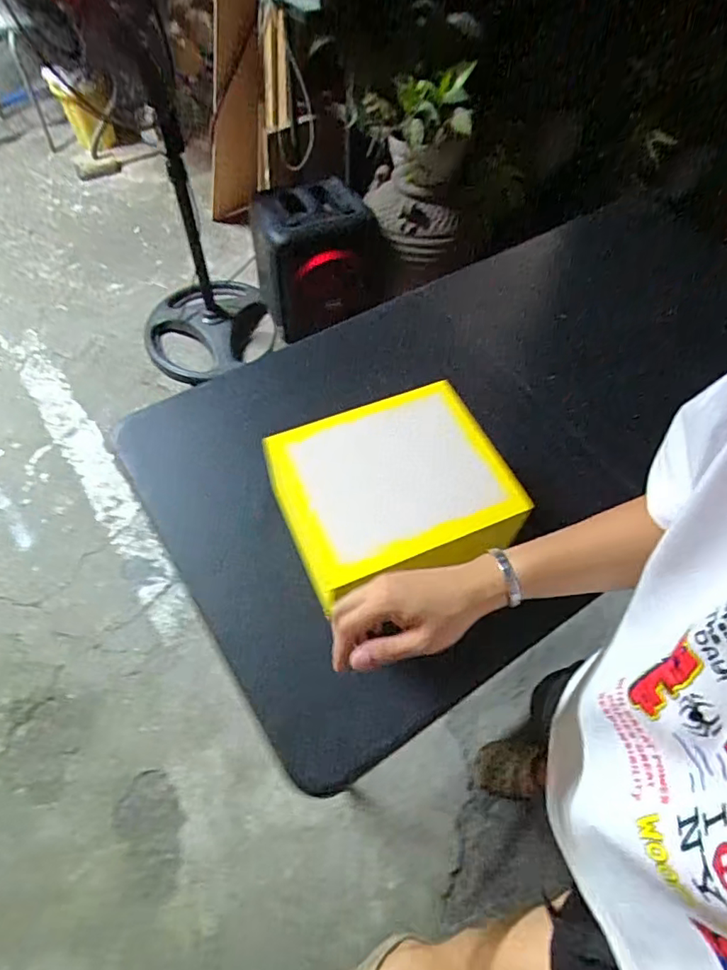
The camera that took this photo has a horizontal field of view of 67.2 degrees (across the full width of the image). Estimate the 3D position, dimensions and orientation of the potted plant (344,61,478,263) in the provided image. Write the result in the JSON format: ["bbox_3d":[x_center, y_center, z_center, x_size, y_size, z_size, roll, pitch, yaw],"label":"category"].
[{"bbox_3d":[0.107,-0.834,1.405,0.293,0.365,0.276,4,58,1],"label":"potted plant"}]

